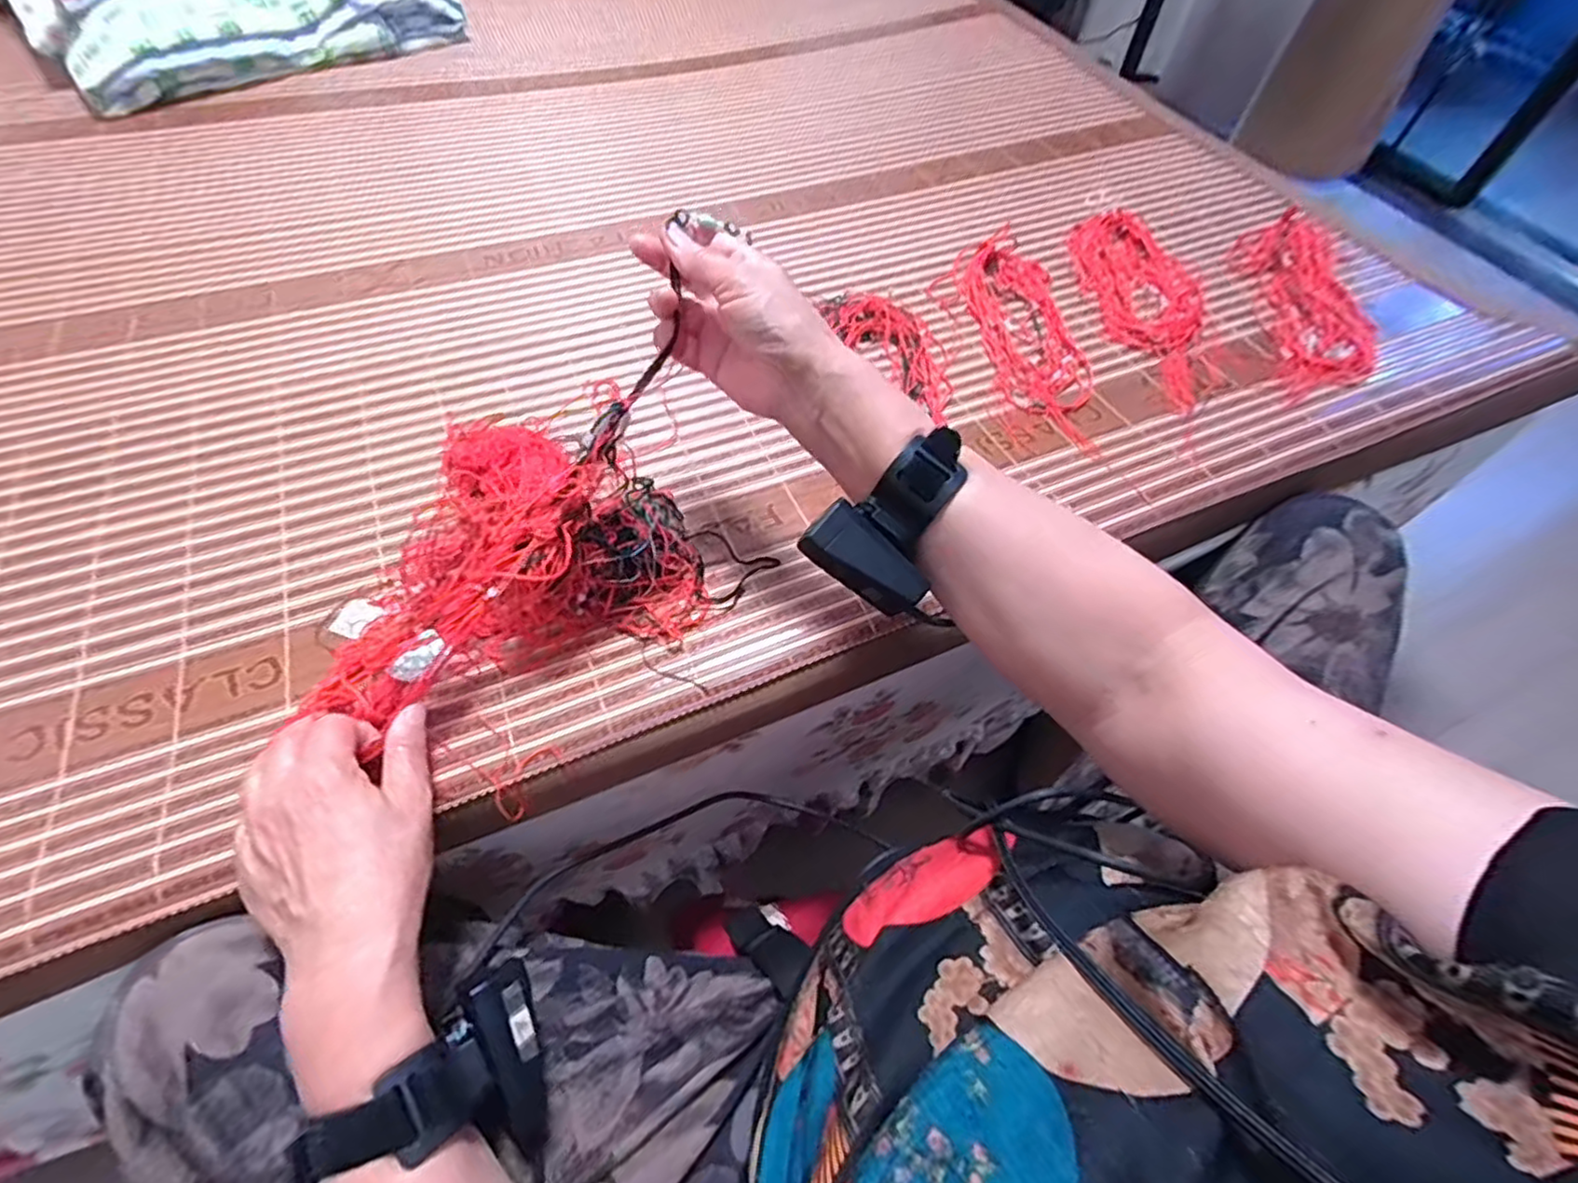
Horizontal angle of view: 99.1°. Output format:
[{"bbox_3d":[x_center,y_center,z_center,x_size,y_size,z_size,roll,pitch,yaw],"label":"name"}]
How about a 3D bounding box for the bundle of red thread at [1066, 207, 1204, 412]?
[{"bbox_3d":[0.367,-0.293,0.675,0.116,0.016,0.293,-4,57,-6],"label":"bundle of red thread"}]

